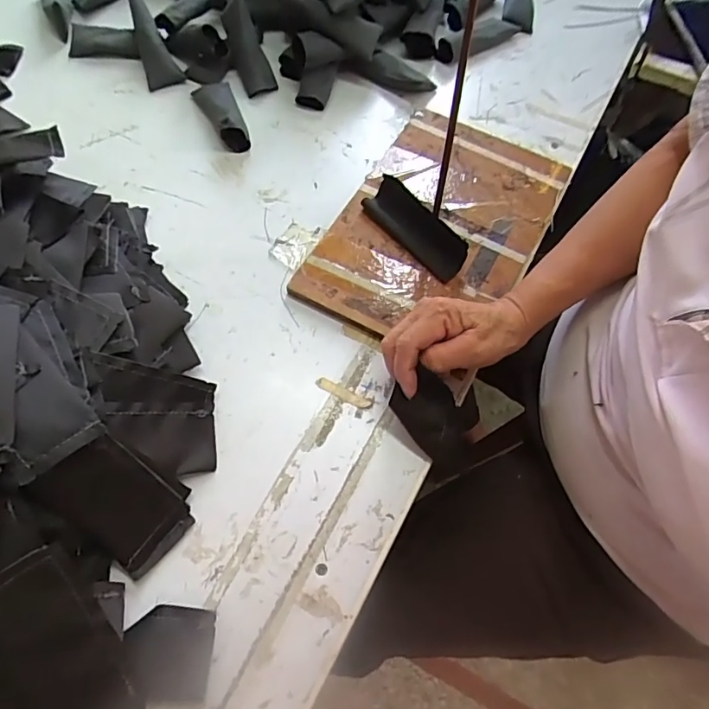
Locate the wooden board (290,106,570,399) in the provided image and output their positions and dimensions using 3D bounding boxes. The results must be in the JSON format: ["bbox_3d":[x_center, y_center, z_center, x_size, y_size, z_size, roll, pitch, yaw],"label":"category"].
[{"bbox_3d":[0.081,-0.120,0.501,0.179,0.021,0.273,27,66,11],"label":"wooden board"}]

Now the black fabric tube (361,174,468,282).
[{"bbox_3d":[0.055,-0.119,0.481,0.033,0.033,0.115,-35,70,-17],"label":"black fabric tube"}]

